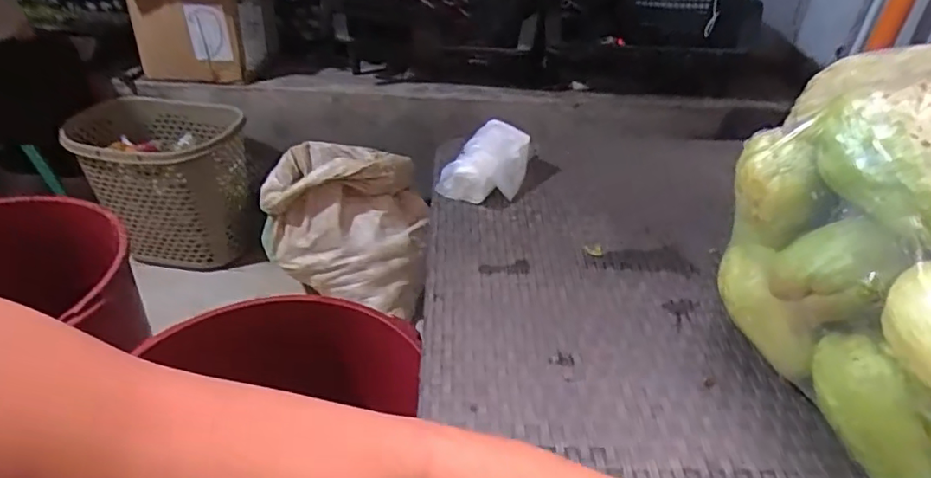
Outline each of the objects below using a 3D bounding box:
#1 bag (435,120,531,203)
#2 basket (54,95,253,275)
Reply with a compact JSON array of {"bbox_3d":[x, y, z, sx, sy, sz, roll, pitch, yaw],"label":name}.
[{"bbox_3d":[0.033,-0.096,0.771,0.081,0.064,0.131,25,43,31],"label":"bag"},{"bbox_3d":[-0.823,-0.165,1.656,0.434,0.417,0.330,-1,38,-1],"label":"basket"}]

